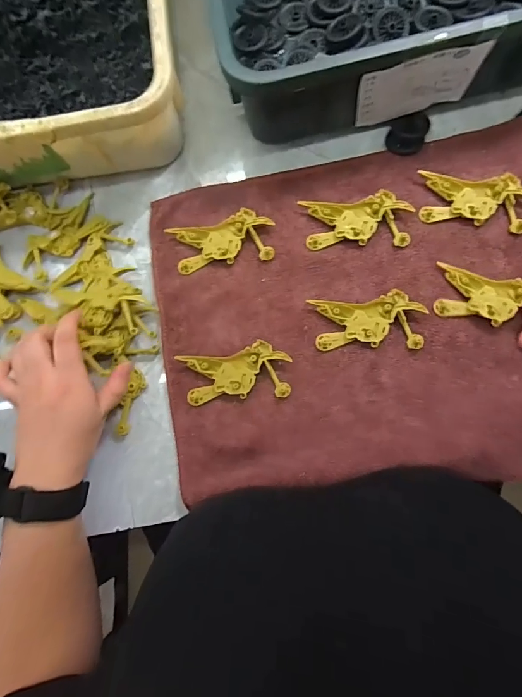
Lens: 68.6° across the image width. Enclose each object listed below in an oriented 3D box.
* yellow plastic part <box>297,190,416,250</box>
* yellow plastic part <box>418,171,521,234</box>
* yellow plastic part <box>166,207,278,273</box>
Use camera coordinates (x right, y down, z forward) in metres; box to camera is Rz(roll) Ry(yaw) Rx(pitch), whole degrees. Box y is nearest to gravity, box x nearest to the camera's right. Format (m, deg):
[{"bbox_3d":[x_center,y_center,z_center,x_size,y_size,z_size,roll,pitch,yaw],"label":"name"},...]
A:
[{"bbox_3d":[0.092,-0.125,0.376,0.103,0.010,0.050,-1,81,6],"label":"yellow plastic part"},{"bbox_3d":[0.205,-0.143,0.369,0.101,0.012,0.049,10,83,7],"label":"yellow plastic part"},{"bbox_3d":[-0.039,-0.108,0.386,0.099,0.008,0.051,-9,81,4],"label":"yellow plastic part"}]

